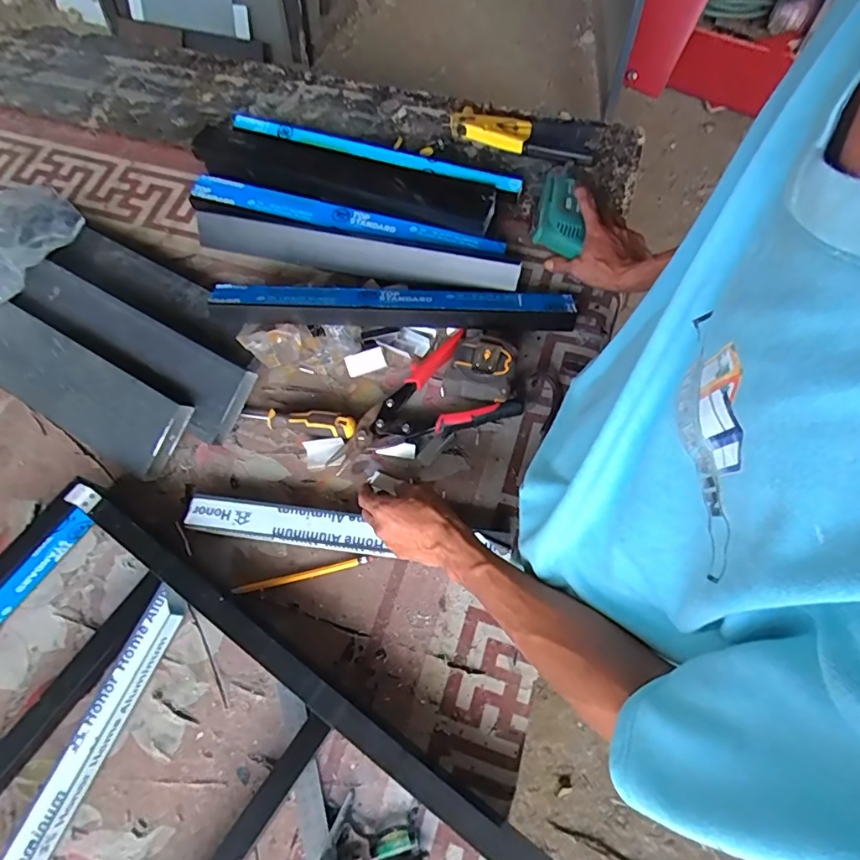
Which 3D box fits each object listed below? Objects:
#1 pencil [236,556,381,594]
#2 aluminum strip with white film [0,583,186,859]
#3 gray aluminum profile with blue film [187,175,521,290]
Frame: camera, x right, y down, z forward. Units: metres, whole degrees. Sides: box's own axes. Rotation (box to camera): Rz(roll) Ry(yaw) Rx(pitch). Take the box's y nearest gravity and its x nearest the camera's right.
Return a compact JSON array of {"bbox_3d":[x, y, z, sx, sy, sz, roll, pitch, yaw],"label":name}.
[{"bbox_3d":[-0.138,0.159,0.577,0.154,0.008,0.011,-13,67,-3],"label":"pencil"},{"bbox_3d":[-0.330,0.295,0.512,0.045,0.041,0.287,20,69,11],"label":"aluminum strip with white film"},{"bbox_3d":[-0.110,-0.271,0.733,0.472,0.048,0.098,11,68,8],"label":"gray aluminum profile with blue film"}]

